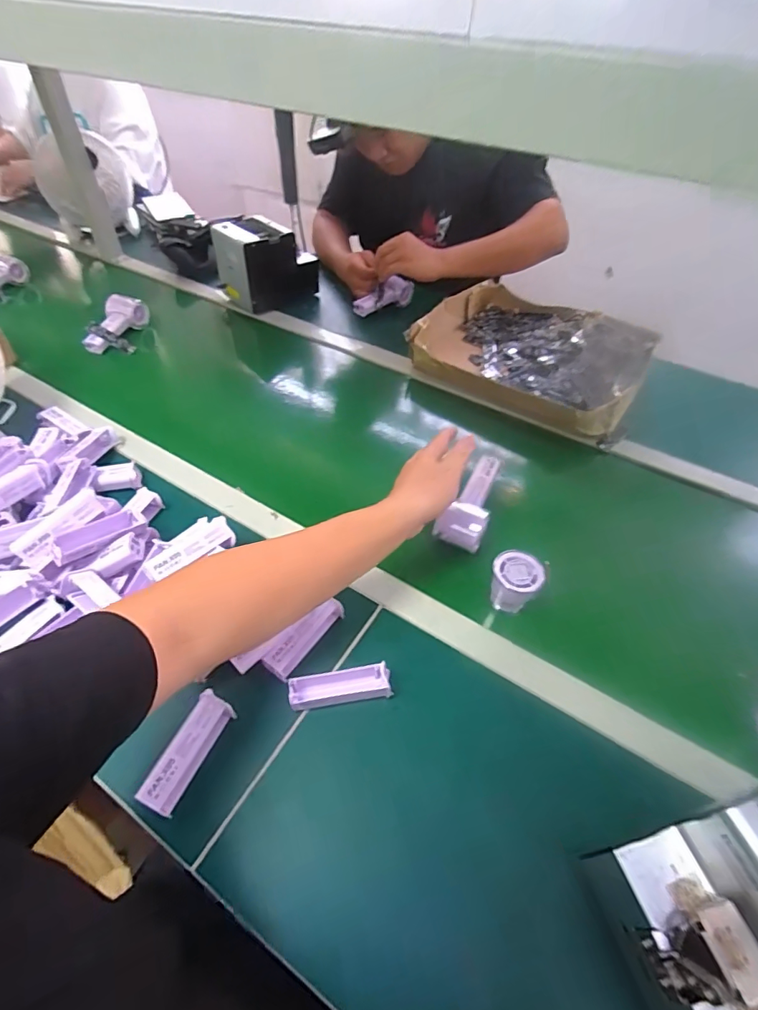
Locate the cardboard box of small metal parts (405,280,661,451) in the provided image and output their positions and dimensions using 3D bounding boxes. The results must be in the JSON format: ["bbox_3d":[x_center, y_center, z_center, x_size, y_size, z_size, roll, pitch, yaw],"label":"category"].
[{"bbox_3d":[0.287,-0.288,0.886,0.410,0.076,0.314,29,55,23],"label":"cardboard box of small metal parts"}]

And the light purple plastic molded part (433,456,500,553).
[{"bbox_3d":[0.120,-0.007,0.641,0.063,0.058,0.125,14,50,12],"label":"light purple plastic molded part"}]

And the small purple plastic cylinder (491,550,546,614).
[{"bbox_3d":[0.162,0.093,0.561,0.055,0.060,0.047,14,50,12],"label":"small purple plastic cylinder"}]

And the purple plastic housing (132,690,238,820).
[{"bbox_3d":[-0.177,0.234,0.445,0.032,0.036,0.100,17,51,15],"label":"purple plastic housing"}]

